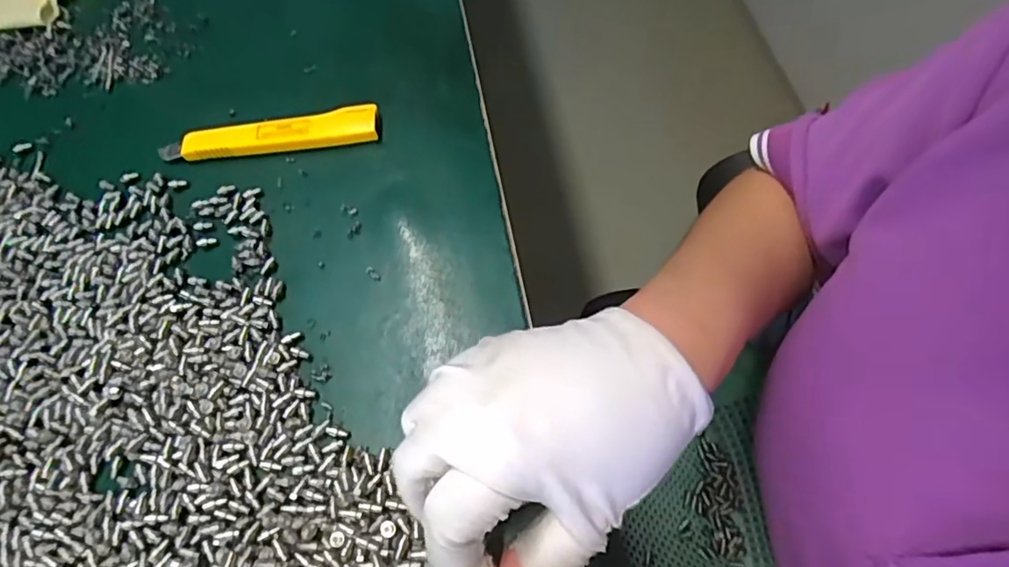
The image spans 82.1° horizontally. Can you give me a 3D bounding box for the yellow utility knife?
[{"bbox_3d":[-0.137,-0.087,0.336,0.126,0.013,0.024,-4,63,2],"label":"yellow utility knife"}]

